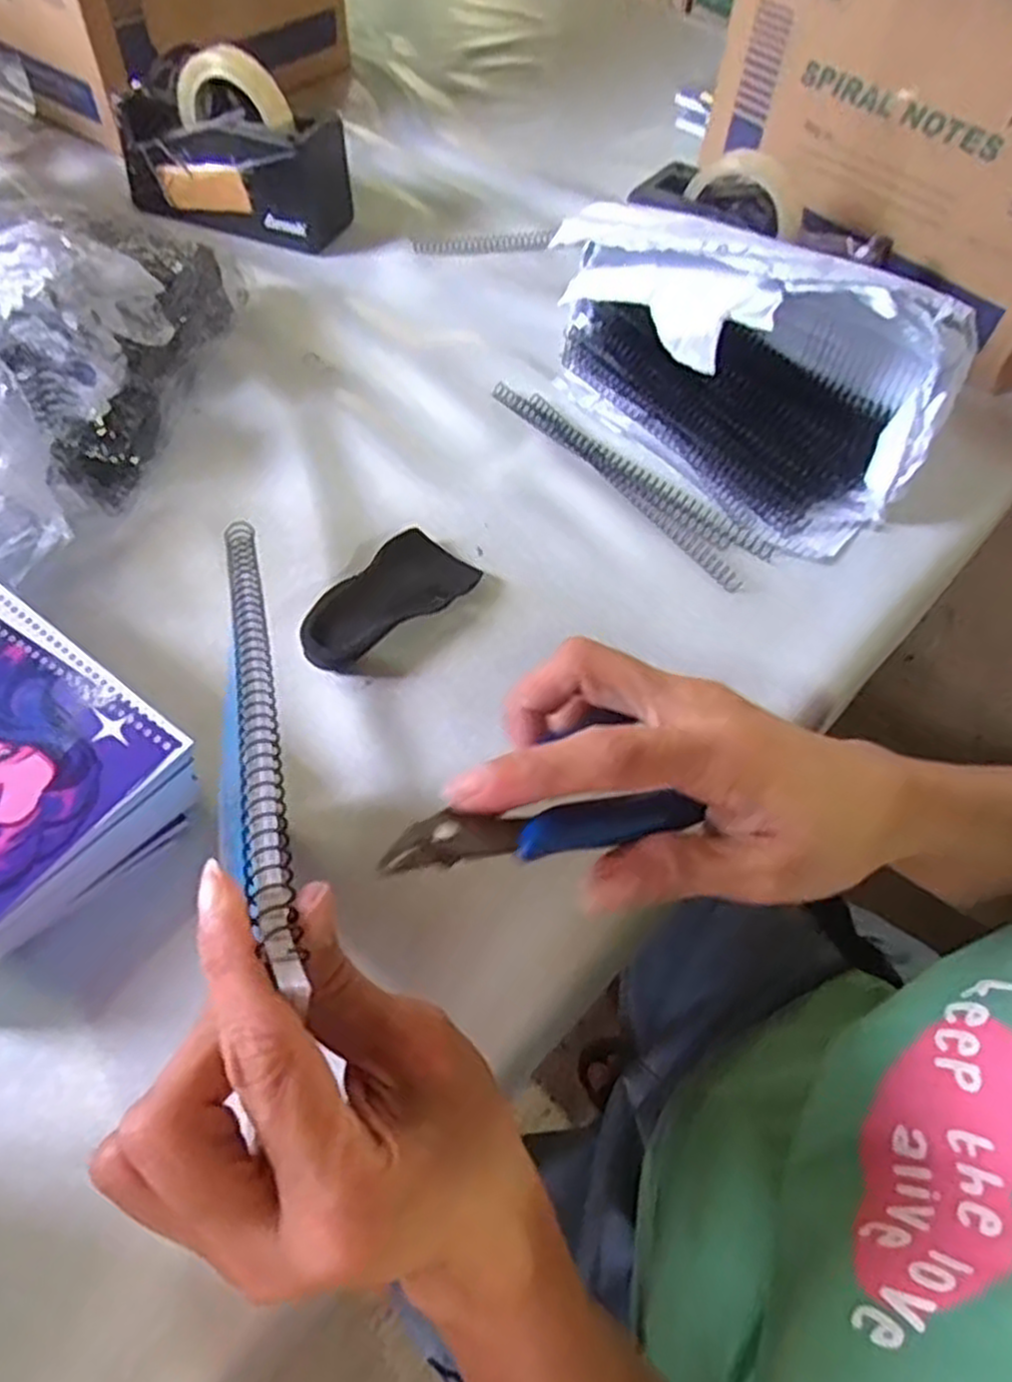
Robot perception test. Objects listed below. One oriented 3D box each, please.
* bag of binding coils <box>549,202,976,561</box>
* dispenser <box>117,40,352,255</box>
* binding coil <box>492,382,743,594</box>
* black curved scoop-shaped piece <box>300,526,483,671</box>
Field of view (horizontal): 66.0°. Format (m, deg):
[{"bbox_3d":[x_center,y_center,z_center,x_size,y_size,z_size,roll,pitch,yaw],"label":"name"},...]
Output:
[{"bbox_3d":[0.166,-0.242,0.546,0.151,0.142,0.283,-34,65,-22],"label":"bag of binding coils"},{"bbox_3d":[-0.249,-0.490,0.700,0.197,0.123,0.077,19,58,9],"label":"dispenser"},{"bbox_3d":[0.076,-0.155,0.562,0.020,0.007,0.253,-32,64,-21],"label":"binding coil"},{"bbox_3d":[-0.071,-0.055,0.479,0.060,0.023,0.122,28,60,15],"label":"black curved scoop-shaped piece"}]

